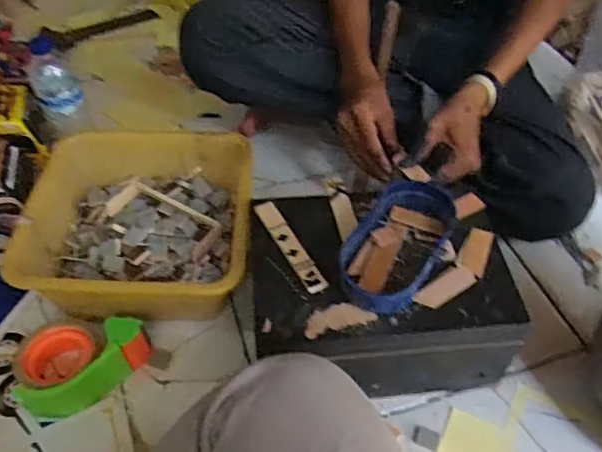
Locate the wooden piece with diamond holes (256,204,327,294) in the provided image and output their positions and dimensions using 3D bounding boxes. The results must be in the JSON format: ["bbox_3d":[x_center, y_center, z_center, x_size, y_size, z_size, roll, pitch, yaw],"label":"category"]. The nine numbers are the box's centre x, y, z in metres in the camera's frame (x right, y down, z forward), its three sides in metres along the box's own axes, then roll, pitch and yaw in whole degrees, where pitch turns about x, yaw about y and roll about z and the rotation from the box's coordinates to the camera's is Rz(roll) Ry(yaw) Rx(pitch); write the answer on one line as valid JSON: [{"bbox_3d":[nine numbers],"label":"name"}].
[{"bbox_3d":[-0.014,0.021,0.622,0.025,0.008,0.139,-21,51,-18],"label":"wooden piece with diamond holes"}]

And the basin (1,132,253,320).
[{"bbox_3d":[-0.198,0.006,0.738,0.269,0.129,0.265,1,48,1],"label":"basin"}]

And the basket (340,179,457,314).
[{"bbox_3d":[0.107,0.020,0.600,0.089,0.048,0.180,23,52,19],"label":"basket"}]

